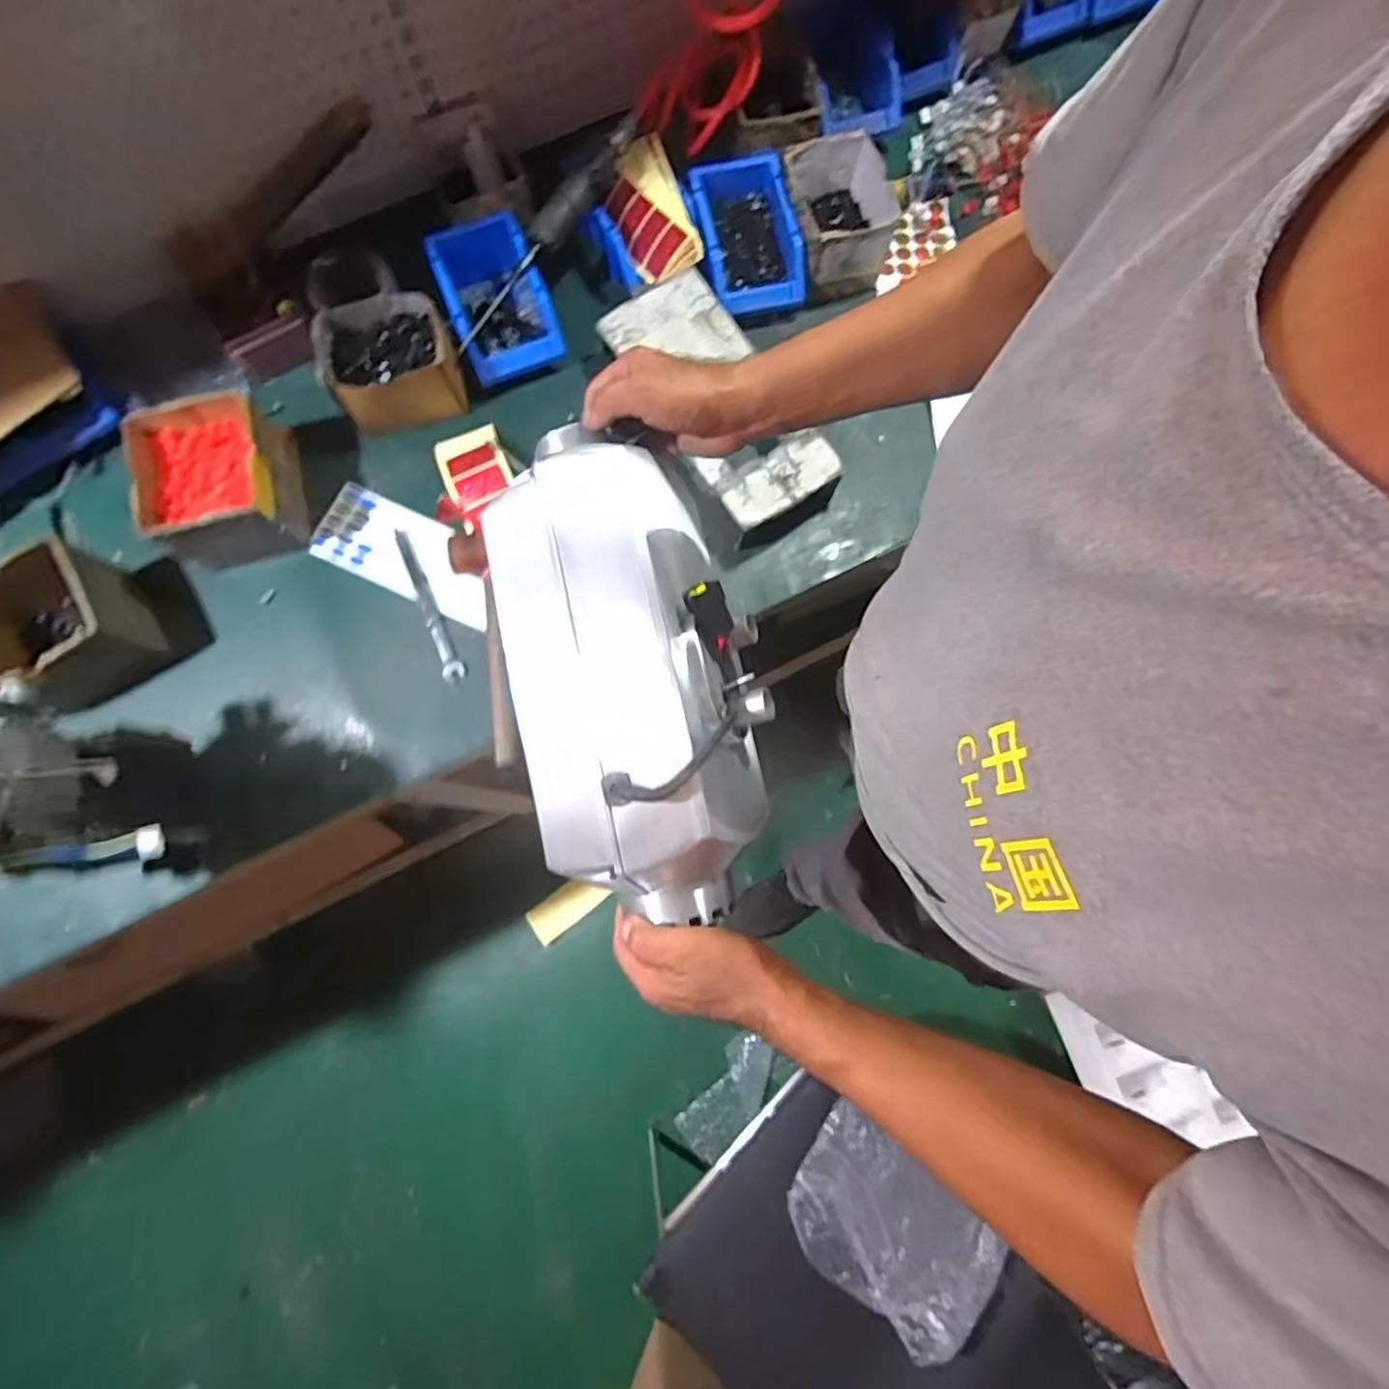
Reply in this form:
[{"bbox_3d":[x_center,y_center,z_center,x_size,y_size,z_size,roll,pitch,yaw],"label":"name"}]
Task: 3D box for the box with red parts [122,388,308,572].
[{"bbox_3d":[-0.556,-0.248,0.753,0.154,0.093,0.167,-18,78,-4],"label":"box with red parts"}]

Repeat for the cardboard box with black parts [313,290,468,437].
[{"bbox_3d":[-0.368,-0.405,0.787,0.152,0.071,0.123,-22,78,-4],"label":"cardboard box with black parts"}]

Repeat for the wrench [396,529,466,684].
[{"bbox_3d":[-0.317,-0.110,0.766,0.025,0.006,0.204,-23,78,-5],"label":"wrench"}]

